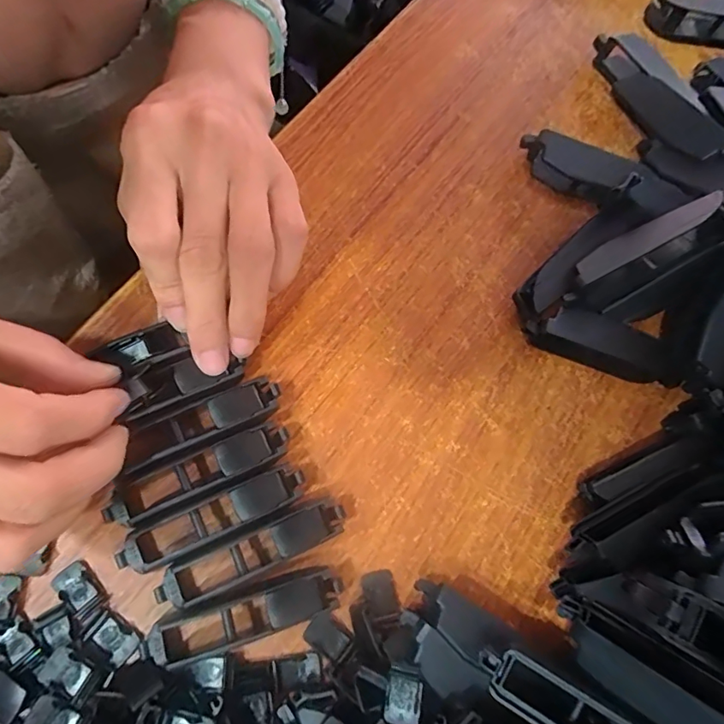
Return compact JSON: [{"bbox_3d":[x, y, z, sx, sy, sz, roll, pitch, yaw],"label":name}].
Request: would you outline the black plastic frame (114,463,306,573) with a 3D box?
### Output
[{"bbox_3d":[-0.061,0.063,0.193,0.074,0.014,0.016,-21,79,-9],"label":"black plastic frame"}]

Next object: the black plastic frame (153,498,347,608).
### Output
[{"bbox_3d":[-0.044,0.075,0.192,0.076,0.013,0.016,-23,79,-10],"label":"black plastic frame"}]

